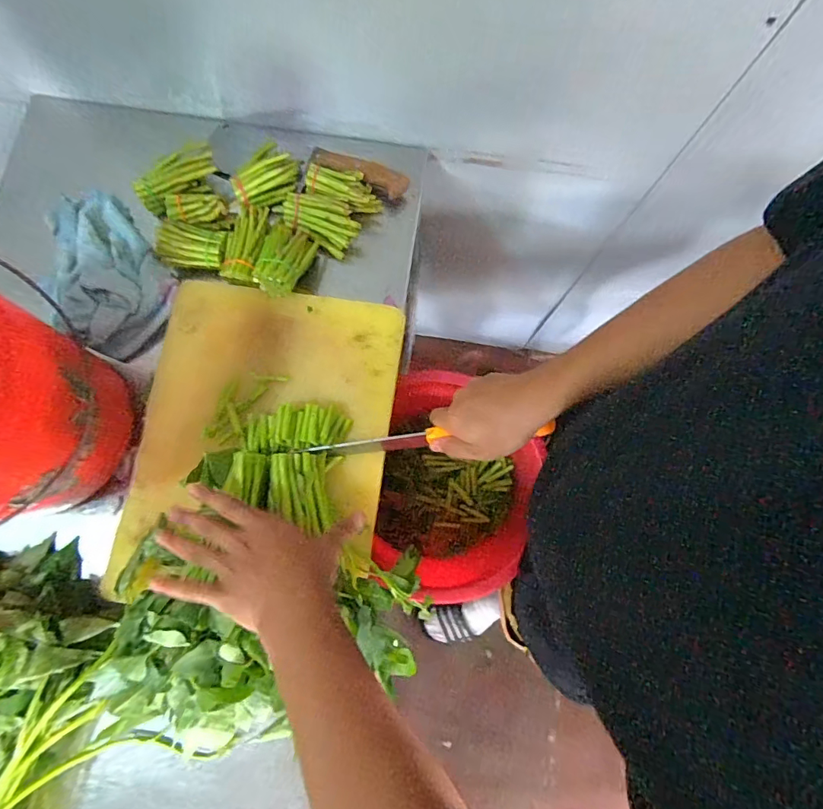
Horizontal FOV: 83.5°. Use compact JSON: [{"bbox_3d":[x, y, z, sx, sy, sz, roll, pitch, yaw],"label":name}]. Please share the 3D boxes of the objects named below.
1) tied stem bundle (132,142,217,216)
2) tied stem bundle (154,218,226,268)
[{"bbox_3d":[-0.312,-0.302,0.614,0.114,0.037,0.047,-38,81,-8],"label":"tied stem bundle"},{"bbox_3d":[-0.289,-0.210,0.601,0.082,0.031,0.051,3,79,0],"label":"tied stem bundle"}]

